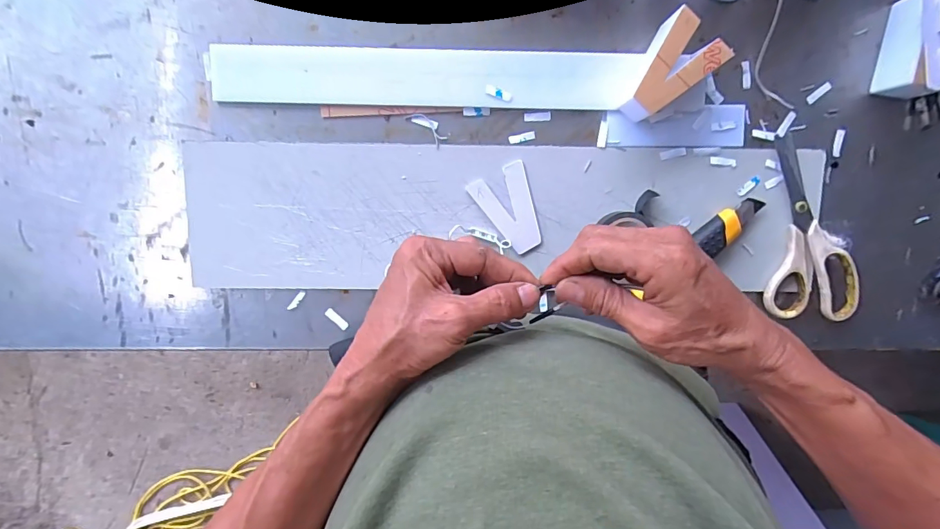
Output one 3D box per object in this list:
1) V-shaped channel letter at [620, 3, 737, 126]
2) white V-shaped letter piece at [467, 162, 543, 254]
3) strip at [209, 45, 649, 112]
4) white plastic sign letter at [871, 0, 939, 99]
[{"bbox_3d":[0.169,-0.172,0.401,0.084,0.047,0.056,-42,96,4],"label":"V-shaped channel letter"},{"bbox_3d":[0.041,-0.051,0.432,0.054,0.004,0.080,-28,97,2],"label":"white V-shaped letter piece"},{"bbox_3d":[-0.040,-0.172,0.417,0.388,0.007,0.051,0,97,-1],"label":"strip"},{"bbox_3d":[0.416,-0.194,0.407,0.057,0.051,0.088,8,97,-2],"label":"white plastic sign letter"}]

